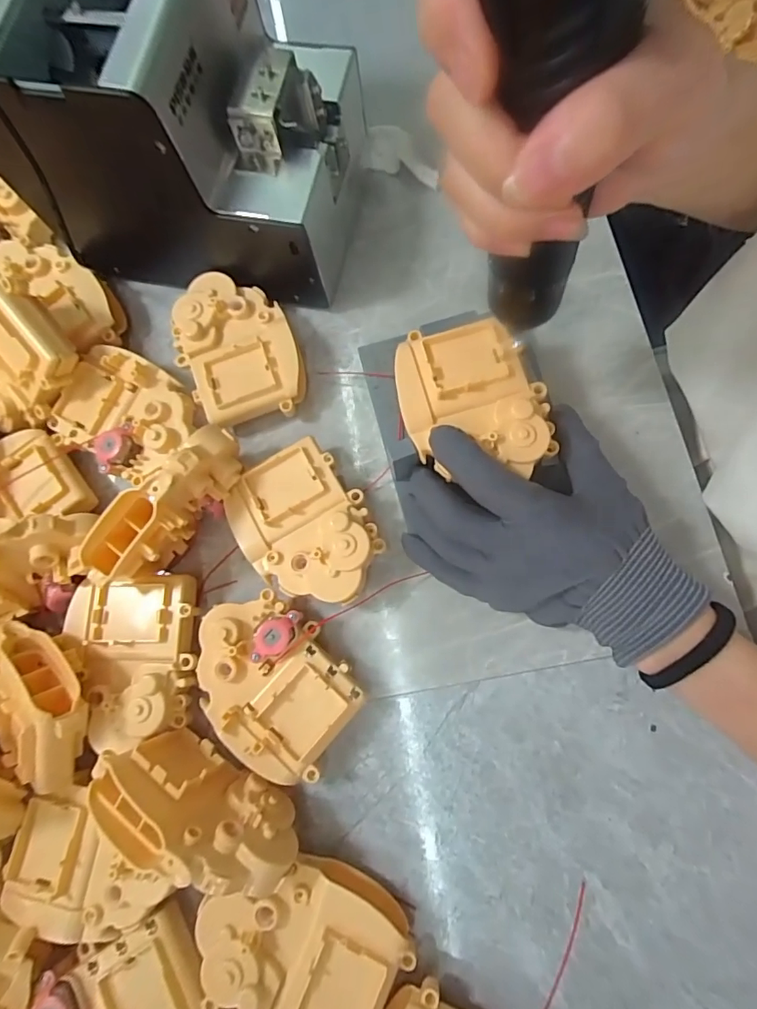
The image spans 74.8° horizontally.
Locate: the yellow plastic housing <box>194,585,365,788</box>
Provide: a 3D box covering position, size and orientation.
[{"bbox_3d":[-0.060,0.099,0.276,0.096,0.032,0.071,42,85,12],"label":"yellow plastic housing"}]

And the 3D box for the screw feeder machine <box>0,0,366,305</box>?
[{"bbox_3d":[-0.113,-0.227,0.299,0.181,0.144,0.128,11,79,8],"label":"screw feeder machine"}]

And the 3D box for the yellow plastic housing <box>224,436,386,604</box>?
[{"bbox_3d":[-0.043,0.015,0.294,0.070,0.034,0.094,-36,77,-3],"label":"yellow plastic housing"}]

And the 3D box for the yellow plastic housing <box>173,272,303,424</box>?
[{"bbox_3d":[-0.092,-0.101,0.325,0.071,0.029,0.097,-21,77,1],"label":"yellow plastic housing"}]

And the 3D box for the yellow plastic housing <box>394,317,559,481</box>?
[{"bbox_3d":[0.051,-0.059,0.264,0.077,0.019,0.086,-6,76,-3],"label":"yellow plastic housing"}]

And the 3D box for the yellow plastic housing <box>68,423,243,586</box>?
[{"bbox_3d":[-0.121,0.005,0.275,0.115,0.052,0.040,-44,78,-4],"label":"yellow plastic housing"}]

